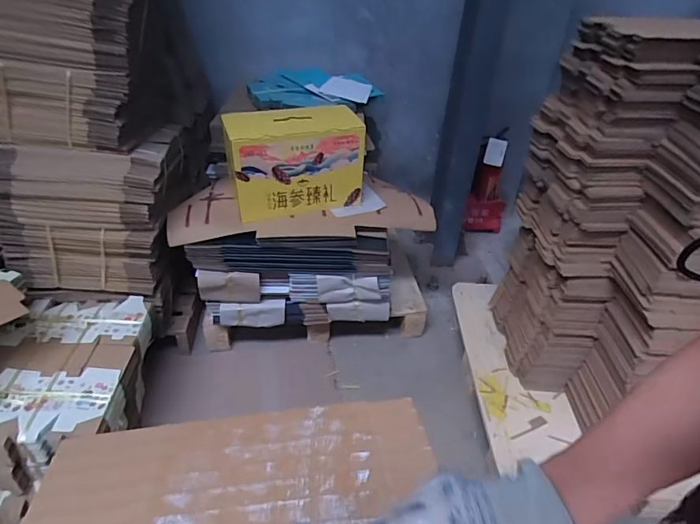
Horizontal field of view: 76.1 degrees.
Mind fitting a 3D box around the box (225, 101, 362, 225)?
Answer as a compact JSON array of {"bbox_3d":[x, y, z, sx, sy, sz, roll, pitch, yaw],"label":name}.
[{"bbox_3d":[-0.168,-0.307,1.369,0.405,0.271,0.178,-13,40,-20],"label":"box"}]

